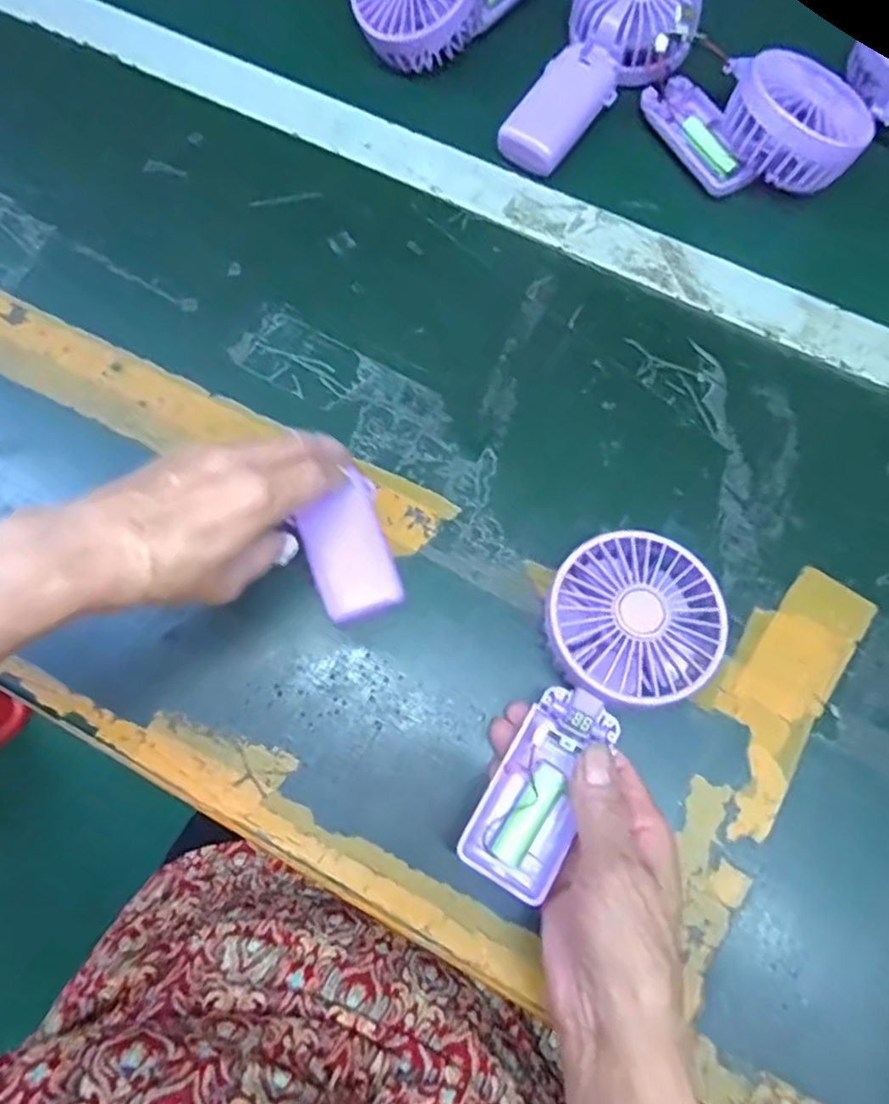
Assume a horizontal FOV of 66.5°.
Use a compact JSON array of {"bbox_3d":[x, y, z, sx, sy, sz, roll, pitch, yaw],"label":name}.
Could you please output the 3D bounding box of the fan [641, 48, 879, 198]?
[{"bbox_3d":[0.198,-0.280,0.439,0.137,0.051,0.068,28,75,9],"label":"fan"}]

